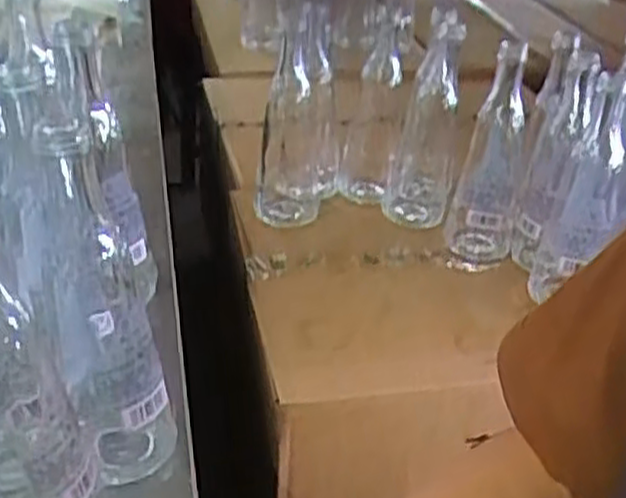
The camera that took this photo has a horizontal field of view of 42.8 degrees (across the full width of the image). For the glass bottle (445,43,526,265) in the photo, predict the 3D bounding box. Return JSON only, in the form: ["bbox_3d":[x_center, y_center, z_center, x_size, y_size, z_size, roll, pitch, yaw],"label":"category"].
[{"bbox_3d":[0.187,-0.094,0.816,0.066,0.204,0.067,14,32,10],"label":"glass bottle"}]

